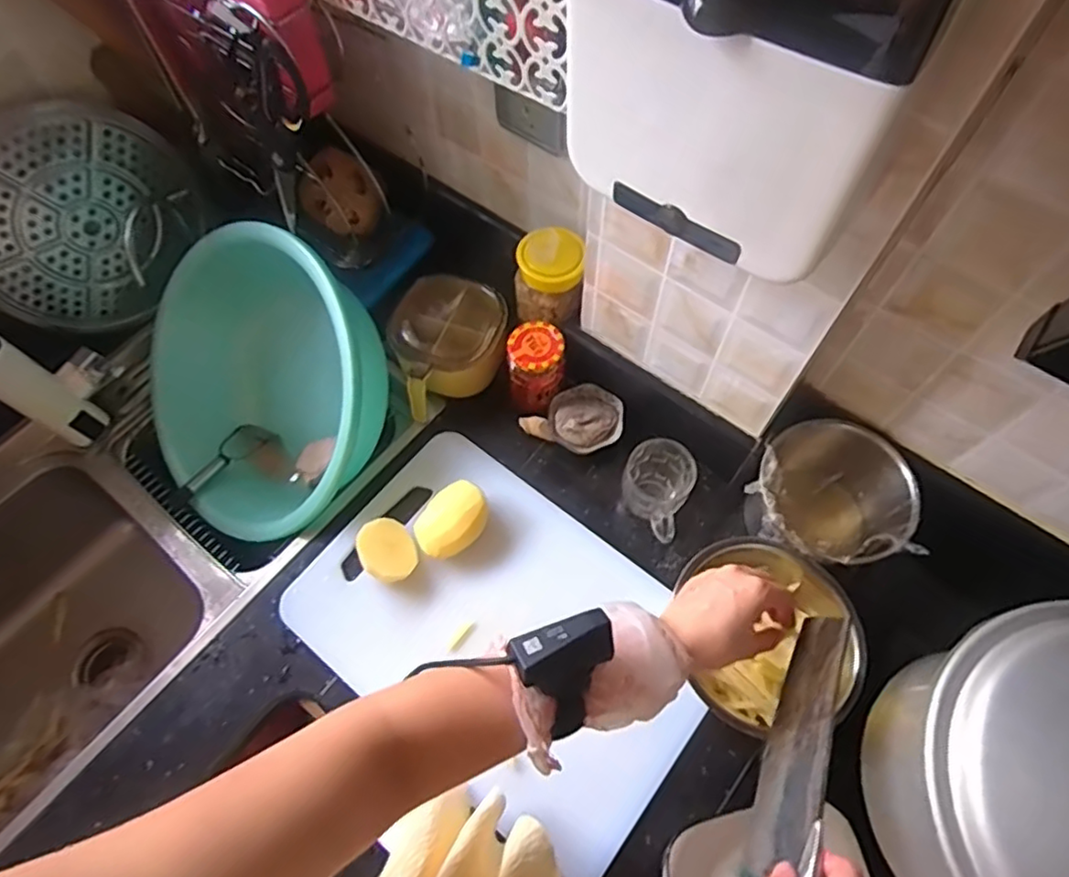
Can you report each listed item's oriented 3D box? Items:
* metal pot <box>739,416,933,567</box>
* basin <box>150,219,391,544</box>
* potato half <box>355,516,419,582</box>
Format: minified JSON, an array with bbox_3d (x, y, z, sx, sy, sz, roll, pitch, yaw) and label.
[{"bbox_3d":[0.312,0.080,0.688,0.157,0.142,0.132,20,66,11],"label":"metal pot"},{"bbox_3d":[-0.348,-0.068,0.823,0.393,0.132,0.399,5,99,32],"label":"basin"},{"bbox_3d":[-0.162,0.128,0.701,0.056,0.061,0.064,-31,67,-12],"label":"potato half"}]

